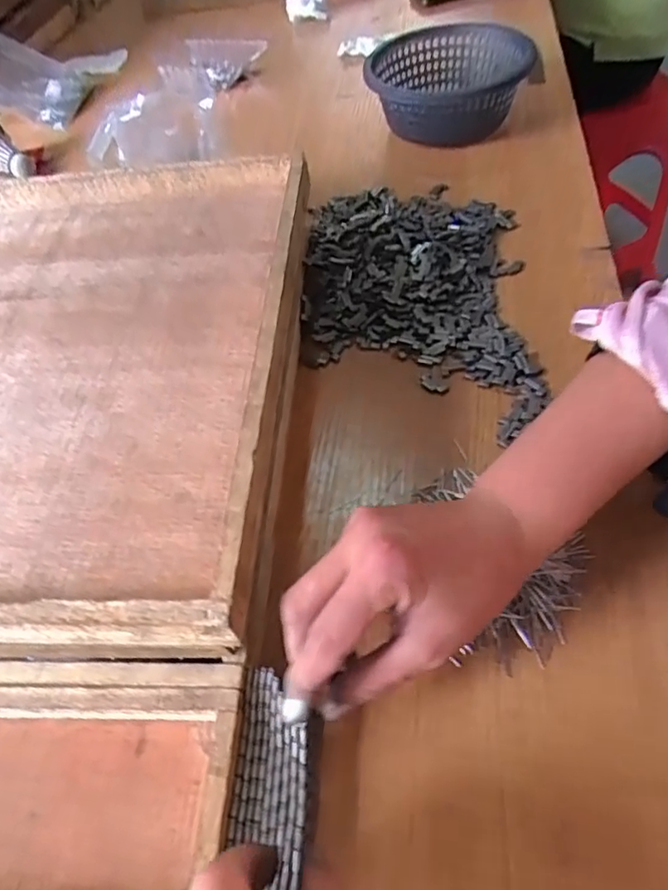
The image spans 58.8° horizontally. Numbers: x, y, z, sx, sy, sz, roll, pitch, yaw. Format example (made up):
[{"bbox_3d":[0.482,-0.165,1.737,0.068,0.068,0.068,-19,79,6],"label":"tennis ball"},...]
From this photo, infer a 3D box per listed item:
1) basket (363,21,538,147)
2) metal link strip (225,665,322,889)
[{"bbox_3d":[0.118,-0.384,0.635,0.166,0.069,0.185,10,51,15],"label":"basket"},{"bbox_3d":[-0.027,0.156,0.274,0.038,0.009,0.096,0,54,6],"label":"metal link strip"}]

